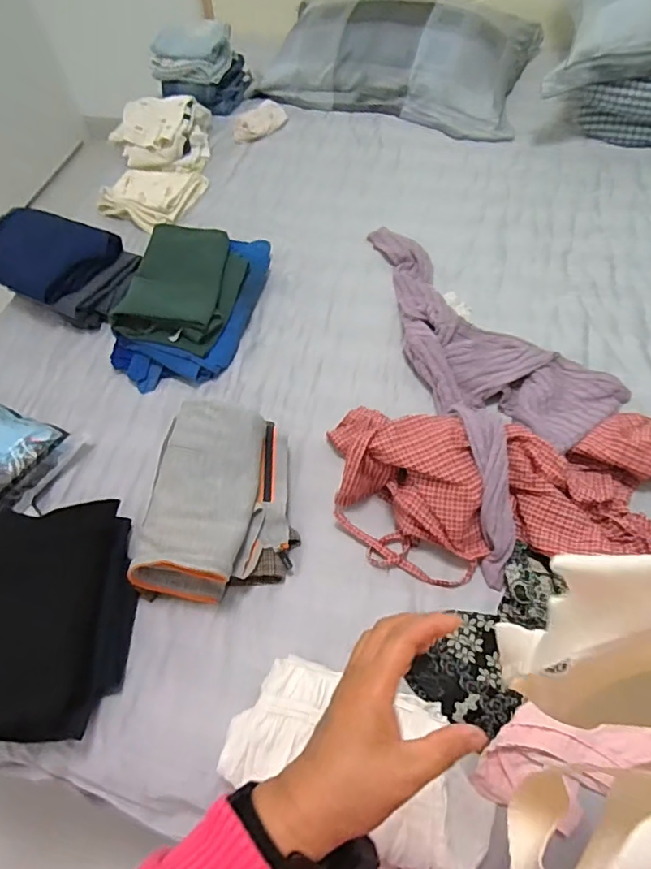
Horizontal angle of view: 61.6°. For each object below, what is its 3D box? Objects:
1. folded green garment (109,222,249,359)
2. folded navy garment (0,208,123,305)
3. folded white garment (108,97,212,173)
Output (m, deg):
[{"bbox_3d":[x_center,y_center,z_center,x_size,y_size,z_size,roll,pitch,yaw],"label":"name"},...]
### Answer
[{"bbox_3d":[-0.270,-0.288,1.049,0.207,0.046,0.278,11,59,11],"label":"folded green garment"},{"bbox_3d":[-0.580,-0.363,1.093,0.291,0.072,0.172,18,61,14],"label":"folded navy garment"},{"bbox_3d":[-0.411,-0.752,1.375,0.247,0.117,0.187,-13,57,-4],"label":"folded white garment"}]

